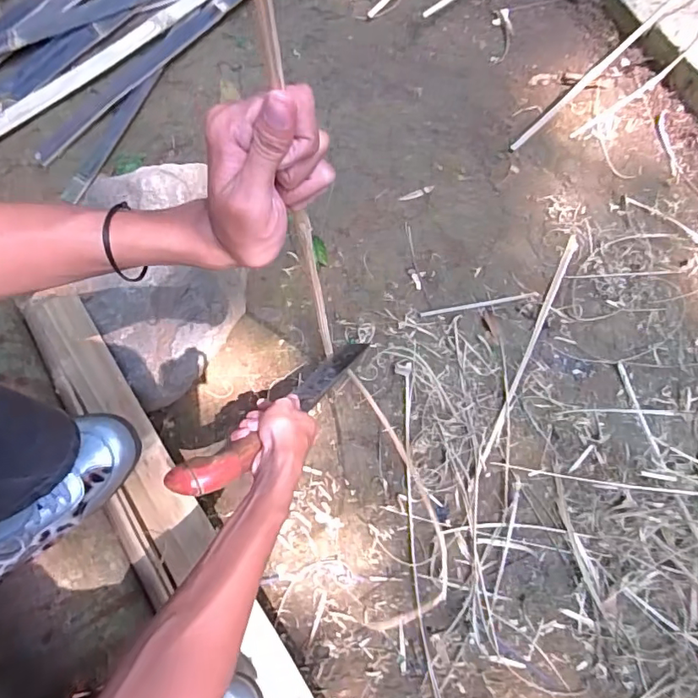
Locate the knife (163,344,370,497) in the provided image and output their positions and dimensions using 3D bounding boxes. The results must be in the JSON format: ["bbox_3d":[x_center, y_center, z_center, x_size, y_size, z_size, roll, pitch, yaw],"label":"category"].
[{"bbox_3d":[-0.069,0.061,0.600,0.051,0.345,0.033,36,121,8],"label":"knife"}]

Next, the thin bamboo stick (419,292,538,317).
[{"bbox_3d":[0.207,-0.071,0.824,0.191,0.007,0.009,-10,78,-1],"label":"thin bamboo stick"}]

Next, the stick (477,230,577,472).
[{"bbox_3d":[0.285,-0.003,0.813,0.013,0.015,0.415,25,79,6],"label":"stick"}]

